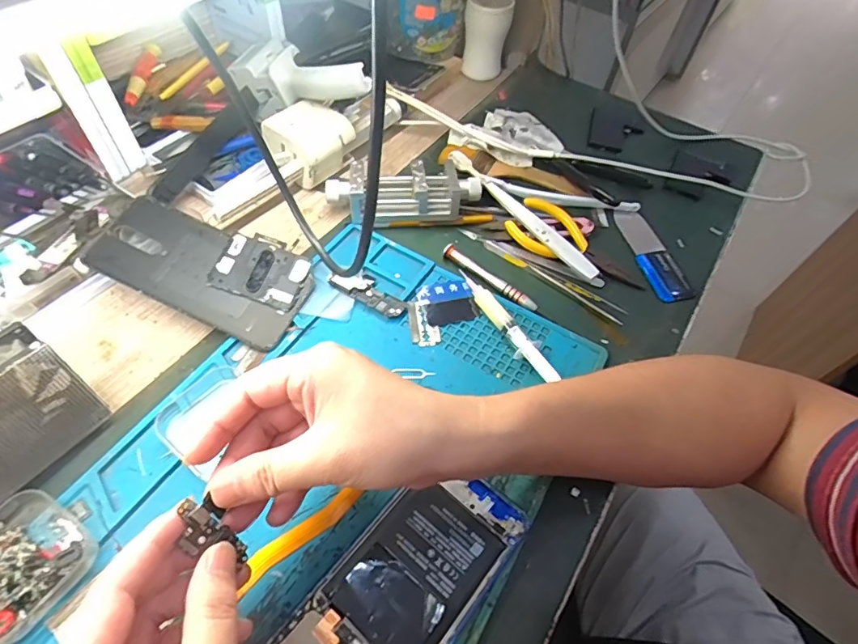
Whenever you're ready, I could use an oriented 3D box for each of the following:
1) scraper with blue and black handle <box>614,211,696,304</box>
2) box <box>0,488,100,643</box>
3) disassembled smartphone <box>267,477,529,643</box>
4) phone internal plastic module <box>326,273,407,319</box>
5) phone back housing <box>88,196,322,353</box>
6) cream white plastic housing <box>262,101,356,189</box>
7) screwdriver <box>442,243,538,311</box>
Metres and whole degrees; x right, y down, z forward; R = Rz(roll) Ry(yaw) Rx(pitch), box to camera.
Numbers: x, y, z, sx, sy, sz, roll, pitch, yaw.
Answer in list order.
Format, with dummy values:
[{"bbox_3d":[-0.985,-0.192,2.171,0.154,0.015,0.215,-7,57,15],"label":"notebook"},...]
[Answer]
[{"bbox_3d":[0.203,-0.061,0.448,0.035,0.011,0.106,-11,57,-13],"label":"scraper with blue and black handle"},{"bbox_3d":[-0.224,0.129,0.262,0.064,0.021,0.062,32,58,16],"label":"box"},{"bbox_3d":[-0.017,0.152,0.272,0.073,0.010,0.158,37,60,19],"label":"disassembled smartphone"},{"bbox_3d":[-0.048,-0.024,0.393,0.065,0.005,0.024,29,57,14],"label":"phone internal plastic module"},{"bbox_3d":[-0.176,-0.044,0.386,0.161,0.006,0.080,26,66,2],"label":"phone back housing"},{"bbox_3d":[-0.115,-0.172,0.467,0.065,0.045,0.064,33,59,16],"label":"cream white plastic housing"},{"bbox_3d":[0.051,-0.038,0.416,0.095,0.009,0.009,38,60,19],"label":"screwdriver"}]

